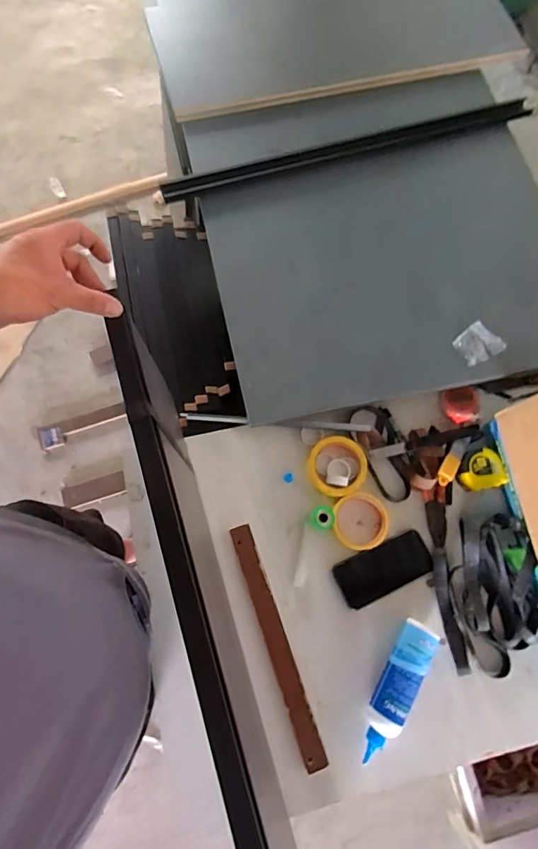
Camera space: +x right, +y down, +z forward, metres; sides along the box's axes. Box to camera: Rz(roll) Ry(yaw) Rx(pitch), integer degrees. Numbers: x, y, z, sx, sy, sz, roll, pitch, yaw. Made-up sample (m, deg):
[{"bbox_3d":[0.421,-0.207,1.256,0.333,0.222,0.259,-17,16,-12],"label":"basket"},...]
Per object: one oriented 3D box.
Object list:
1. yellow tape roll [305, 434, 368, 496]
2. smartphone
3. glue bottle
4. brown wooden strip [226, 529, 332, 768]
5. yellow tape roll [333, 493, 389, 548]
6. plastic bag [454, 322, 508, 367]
[{"bbox_3d":[0.116,0.071,0.751,0.098,0.015,0.099,0,75,0],"label":"yellow tape roll"},{"bbox_3d":[0.188,0.234,0.718,0.155,0.006,0.073,-25,77,-6],"label":"smartphone"},{"bbox_3d":[0.188,0.395,0.656,0.057,0.045,0.203,31,76,8],"label":"glue bottle"},{"bbox_3d":[0.010,0.336,0.686,0.034,0.014,0.358,-19,76,-5],"label":"brown wooden strip"},{"bbox_3d":[0.152,0.159,0.732,0.090,0.013,0.092,0,75,0],"label":"yellow tape roll"},{"bbox_3d":[0.369,-0.144,0.777,0.081,0.008,0.065,-28,77,-11],"label":"plastic bag"}]

